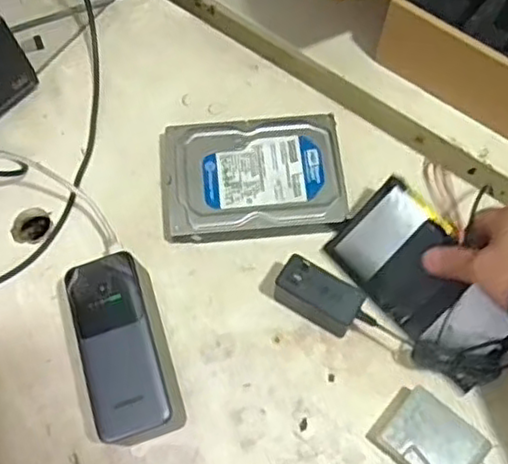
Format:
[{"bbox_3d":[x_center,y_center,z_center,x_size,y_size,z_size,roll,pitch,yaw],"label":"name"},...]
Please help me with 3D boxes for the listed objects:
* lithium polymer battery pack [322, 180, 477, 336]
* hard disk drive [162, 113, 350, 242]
[{"bbox_3d":[0.115,0.018,0.527,0.101,0.008,0.082,47,110,19],"label":"lithium polymer battery pack"},{"bbox_3d":[-0.001,-0.046,0.571,0.147,0.030,0.098,-4,68,-4],"label":"hard disk drive"}]

